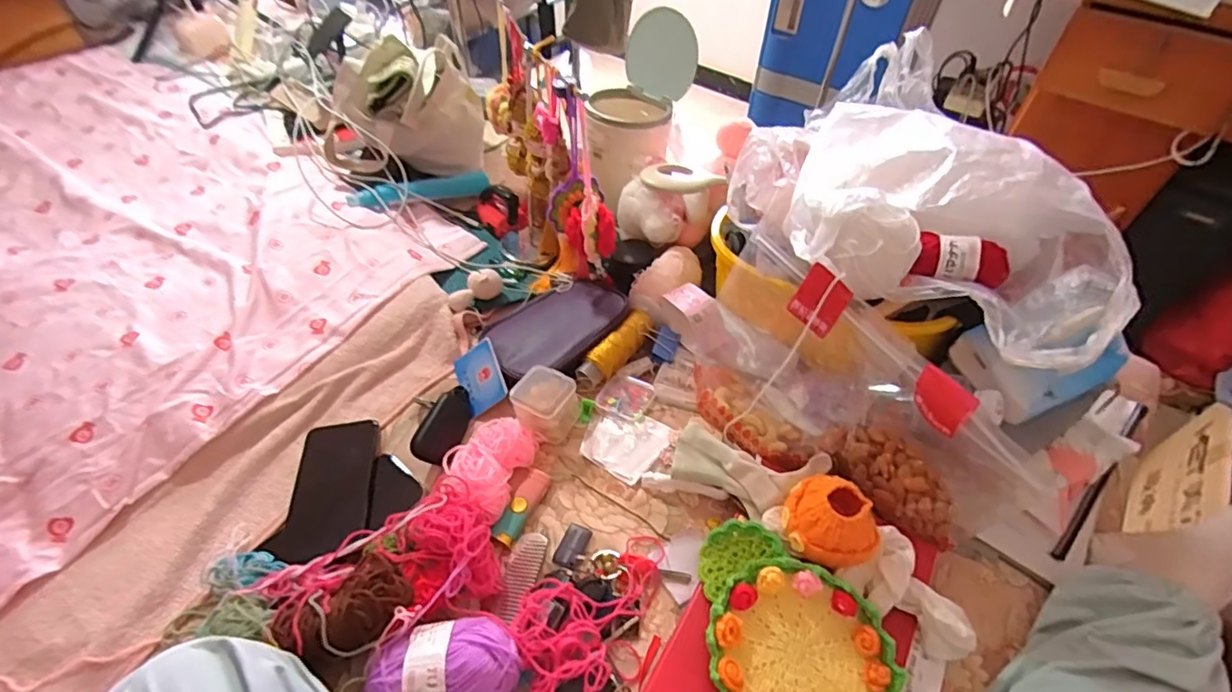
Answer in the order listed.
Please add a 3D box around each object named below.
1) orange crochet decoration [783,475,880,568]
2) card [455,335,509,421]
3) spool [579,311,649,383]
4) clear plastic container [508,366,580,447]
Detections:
[{"bbox_3d":[0.188,0.153,0.498,0.084,0.059,0.070,17,50,12],"label":"orange crochet decoration"},{"bbox_3d":[-0.156,0.035,0.661,0.053,0.007,0.088,-38,53,6],"label":"card"},{"bbox_3d":[0.000,0.003,0.667,0.033,0.033,0.102,32,54,23],"label":"spool"},{"bbox_3d":[-0.075,0.059,0.607,0.062,0.046,0.058,19,51,14],"label":"clear plastic container"}]

